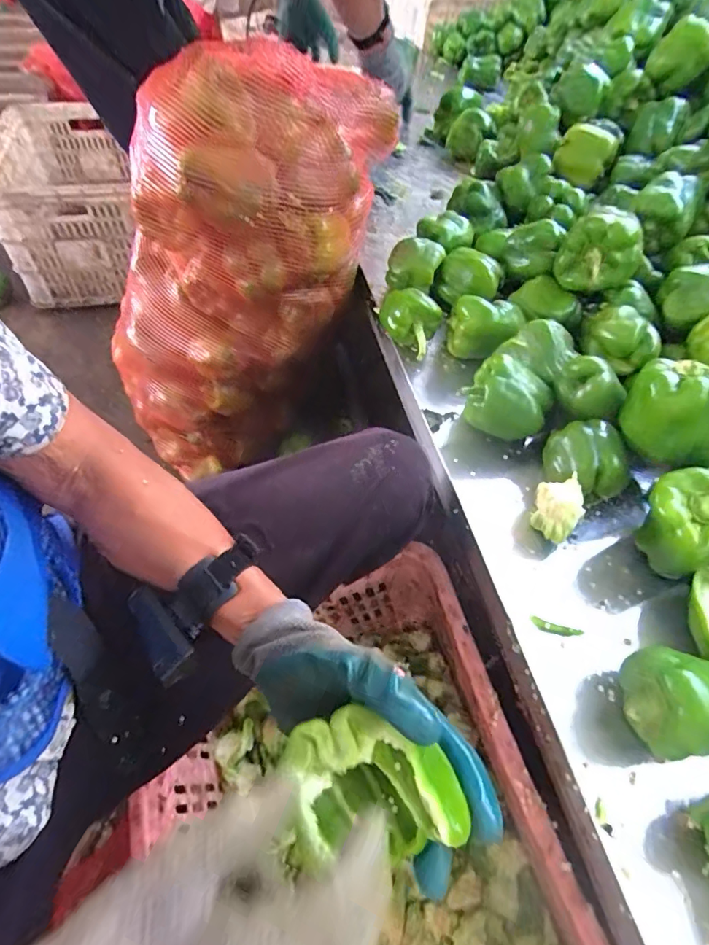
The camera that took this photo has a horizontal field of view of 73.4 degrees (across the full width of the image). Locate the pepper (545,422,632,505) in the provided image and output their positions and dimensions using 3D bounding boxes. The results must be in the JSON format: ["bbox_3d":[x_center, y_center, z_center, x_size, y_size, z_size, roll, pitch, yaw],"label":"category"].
[{"bbox_3d":[0.230,-0.006,0.483,0.072,0.069,0.069,10,55,4],"label":"pepper"}]

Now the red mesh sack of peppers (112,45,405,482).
[{"bbox_3d":[-0.165,-0.278,0.700,0.288,0.540,0.196,-1,50,-35],"label":"red mesh sack of peppers"}]

